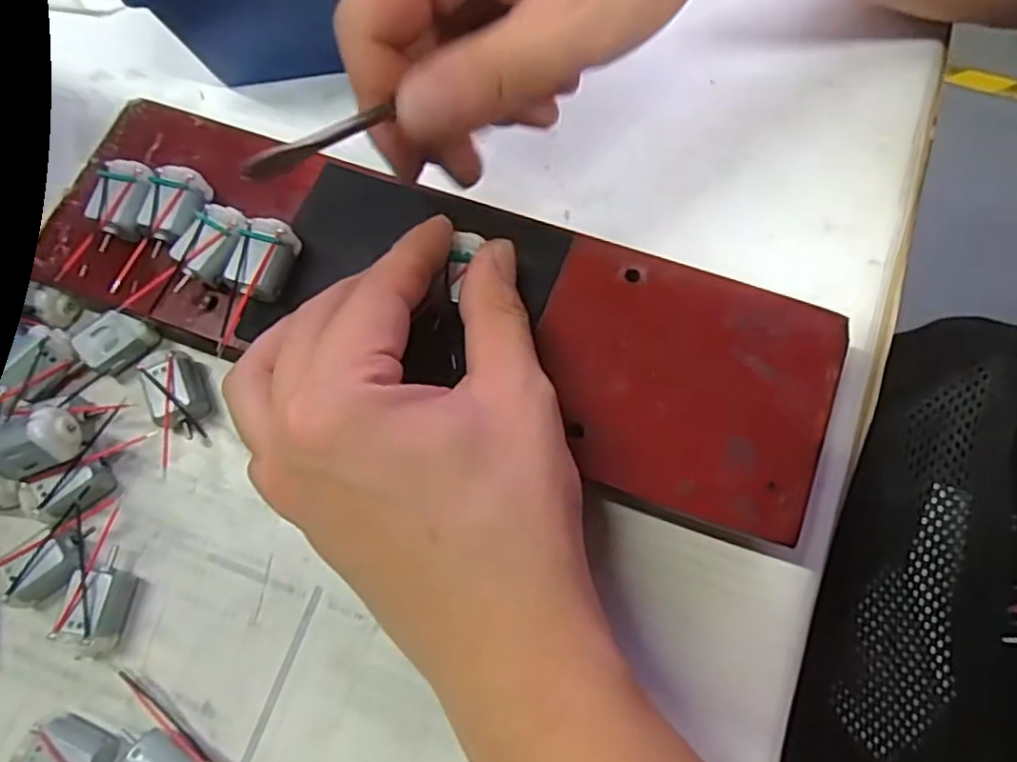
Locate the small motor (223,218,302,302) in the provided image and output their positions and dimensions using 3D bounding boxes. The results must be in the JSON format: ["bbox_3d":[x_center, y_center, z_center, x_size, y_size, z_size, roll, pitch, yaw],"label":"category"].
[{"bbox_3d":[-0.086,-0.041,0.237,0.020,0.016,0.027,19,75,8],"label":"small motor"}]

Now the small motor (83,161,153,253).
[{"bbox_3d":[-0.140,-0.063,0.249,0.019,0.017,0.033,9,74,5],"label":"small motor"}]

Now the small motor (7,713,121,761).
[{"bbox_3d":[-0.140,0.120,0.214,0.027,0.018,0.016,26,76,9],"label":"small motor"}]

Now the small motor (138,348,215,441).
[{"bbox_3d":[-0.123,0.004,0.251,0.017,0.018,0.033,-28,74,-6],"label":"small motor"}]

